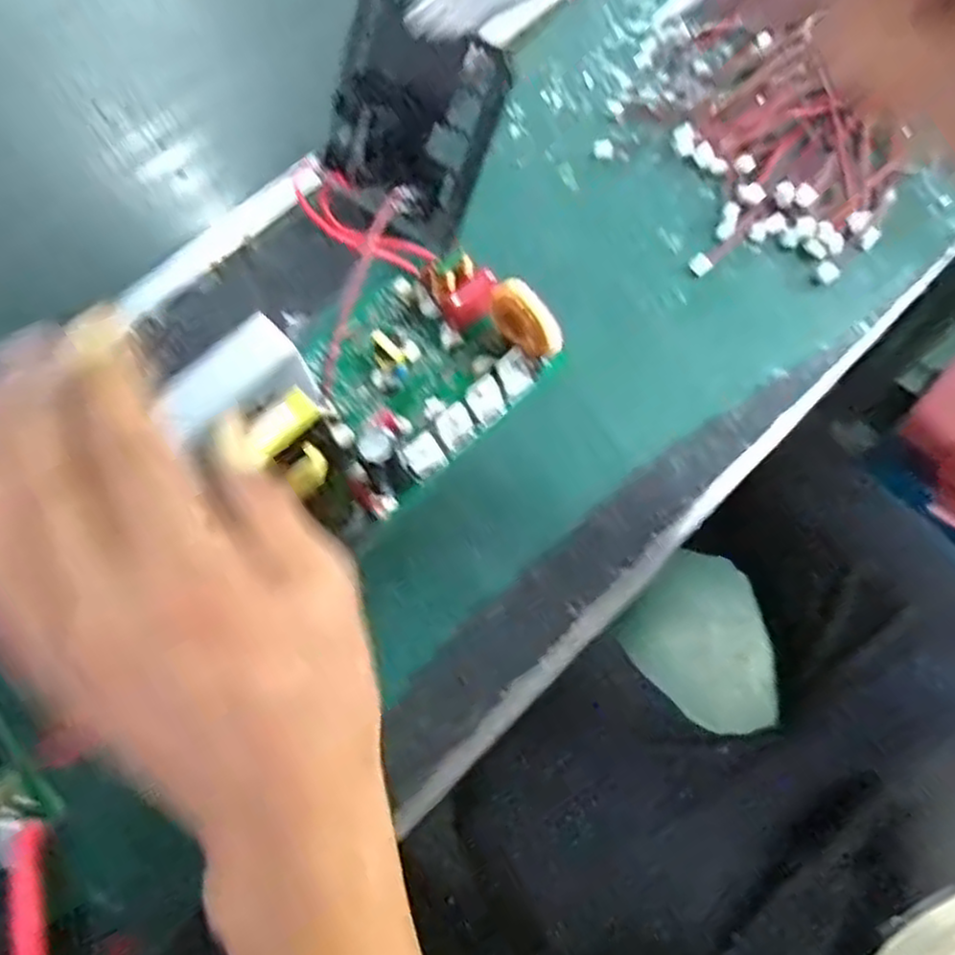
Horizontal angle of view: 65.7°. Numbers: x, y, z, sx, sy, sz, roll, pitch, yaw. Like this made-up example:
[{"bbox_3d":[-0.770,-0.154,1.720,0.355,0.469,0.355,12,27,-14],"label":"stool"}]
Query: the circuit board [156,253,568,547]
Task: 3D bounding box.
[{"bbox_3d":[-0.049,-0.049,0.330,0.154,0.064,0.096,-40,72,-15],"label":"circuit board"}]

